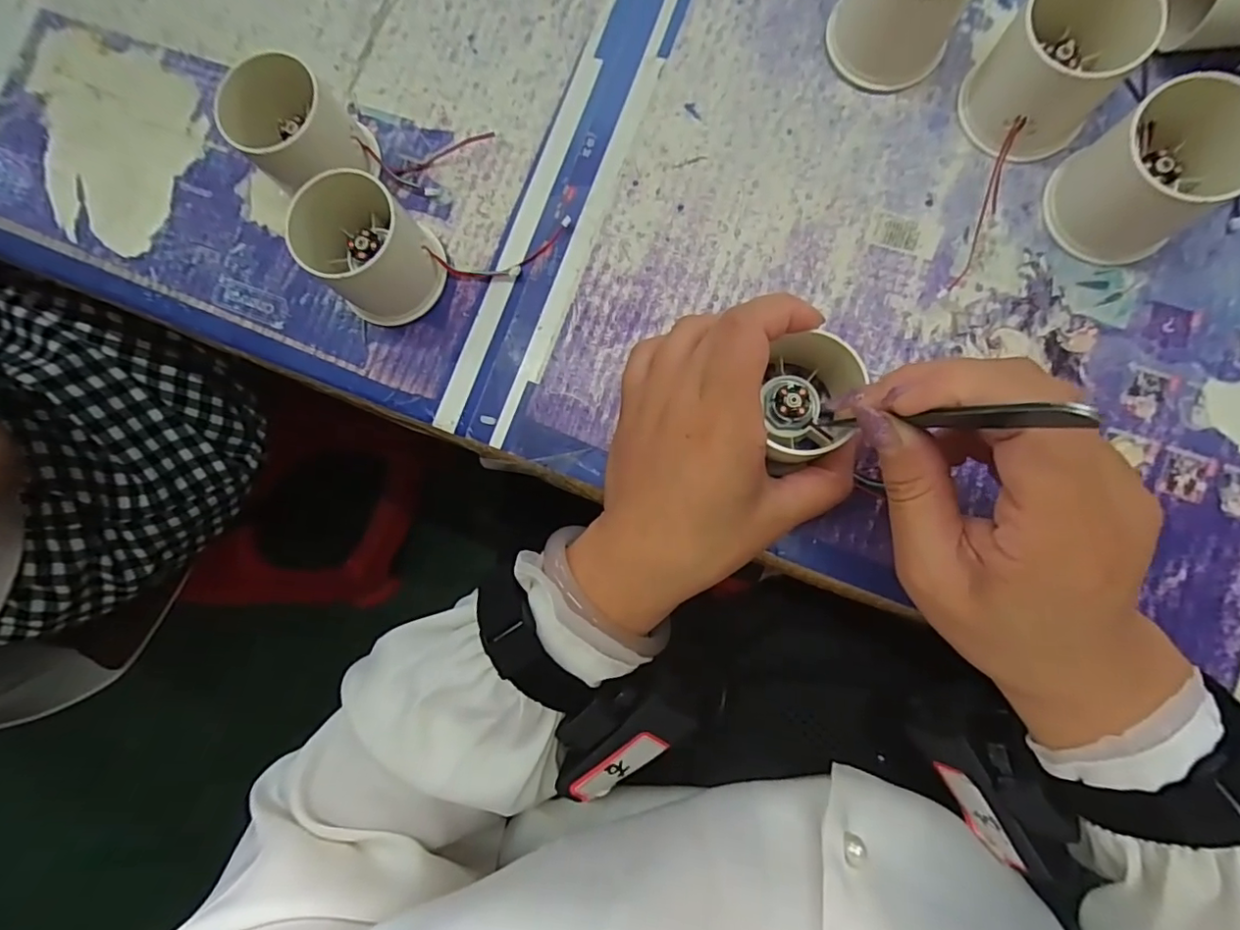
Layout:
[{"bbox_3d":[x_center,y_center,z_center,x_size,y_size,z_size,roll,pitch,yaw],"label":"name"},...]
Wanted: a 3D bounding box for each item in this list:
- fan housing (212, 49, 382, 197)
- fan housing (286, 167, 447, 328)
[{"bbox_3d":[-0.155,-0.161,0.277,0.049,0.055,0.054,21,88,8],"label":"fan housing"},{"bbox_3d":[-0.122,-0.106,0.271,0.061,0.050,0.054,42,90,8],"label":"fan housing"}]

